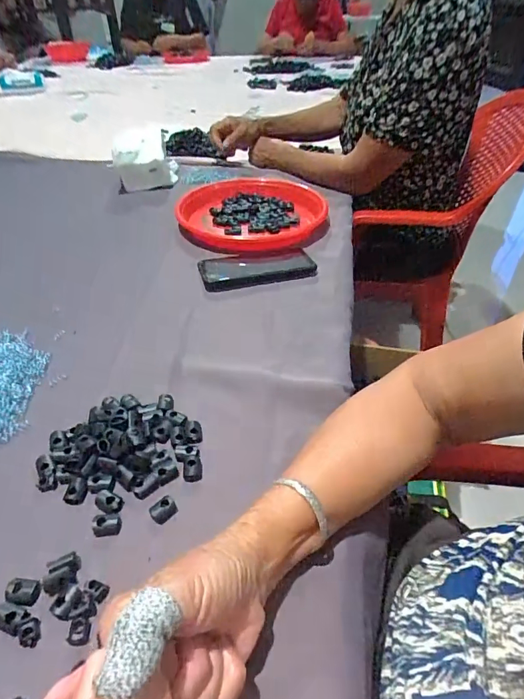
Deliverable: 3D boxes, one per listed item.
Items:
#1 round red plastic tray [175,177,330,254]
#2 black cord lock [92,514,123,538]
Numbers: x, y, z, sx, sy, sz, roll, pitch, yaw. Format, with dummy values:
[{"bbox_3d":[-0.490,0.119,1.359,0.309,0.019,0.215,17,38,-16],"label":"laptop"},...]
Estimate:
[{"bbox_3d":[-0.016,-0.237,0.738,0.240,0.028,0.249,-1,41,1],"label":"round red plastic tray"},{"bbox_3d":[-0.122,0.138,0.340,0.021,0.009,0.014,-9,41,-9],"label":"black cord lock"}]

